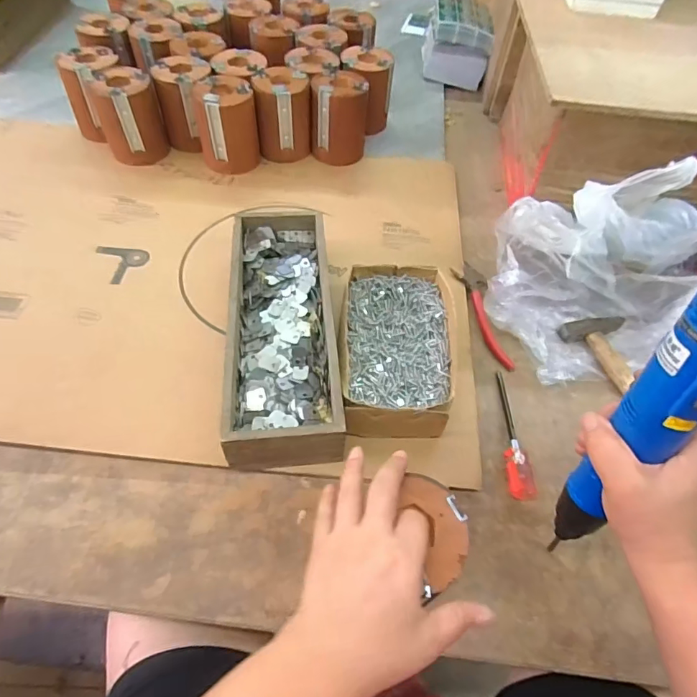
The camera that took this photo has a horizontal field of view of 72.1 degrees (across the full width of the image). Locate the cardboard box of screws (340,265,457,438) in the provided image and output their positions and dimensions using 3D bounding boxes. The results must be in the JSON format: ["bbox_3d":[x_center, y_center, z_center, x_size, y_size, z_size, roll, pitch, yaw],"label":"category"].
[{"bbox_3d":[0.048,0.004,0.479,0.111,0.055,0.193,7,54,0],"label":"cardboard box of screws"}]

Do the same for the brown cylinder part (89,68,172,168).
[{"bbox_3d":[-0.300,-0.321,0.658,0.078,0.097,0.087,-17,57,-16],"label":"brown cylinder part"}]

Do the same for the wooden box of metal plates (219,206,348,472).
[{"bbox_3d":[-0.066,-0.021,0.483,0.098,0.065,0.282,-2,54,-6],"label":"wooden box of metal plates"}]

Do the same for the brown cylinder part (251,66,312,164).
[{"bbox_3d":[-0.092,-0.329,0.680,0.075,0.100,0.079,-4,55,-7],"label":"brown cylinder part"}]

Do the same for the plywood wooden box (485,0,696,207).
[{"bbox_3d":[0.357,-0.306,0.632,0.306,0.204,0.366,6,54,0],"label":"plywood wooden box"}]

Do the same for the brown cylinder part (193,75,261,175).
[{"bbox_3d":[-0.165,-0.306,0.660,0.079,0.101,0.077,-9,55,-11],"label":"brown cylinder part"}]

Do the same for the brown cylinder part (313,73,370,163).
[{"bbox_3d":[-0.012,-0.326,0.679,0.077,0.098,0.077,5,54,-1],"label":"brown cylinder part"}]

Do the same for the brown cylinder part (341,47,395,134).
[{"bbox_3d":[0.027,-0.386,0.727,0.077,0.099,0.090,-4,55,-8],"label":"brown cylinder part"}]

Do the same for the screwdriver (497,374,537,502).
[{"bbox_3d":[0.160,0.079,0.468,0.026,0.019,0.136,4,54,-2],"label":"screwdriver"}]

